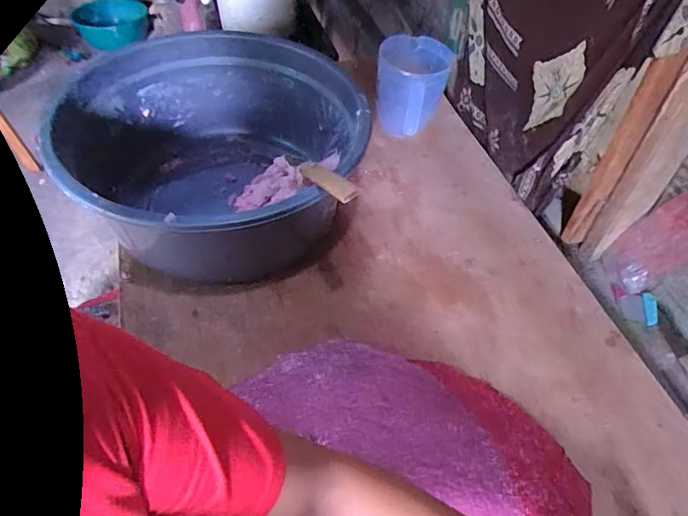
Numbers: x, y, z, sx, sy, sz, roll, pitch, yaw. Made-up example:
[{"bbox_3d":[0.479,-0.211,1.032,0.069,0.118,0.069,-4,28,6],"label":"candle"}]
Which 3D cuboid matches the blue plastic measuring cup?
[{"bbox_3d":[0.119,-0.302,0.876,0.126,0.108,0.168,11,49,7],"label":"blue plastic measuring cup"}]

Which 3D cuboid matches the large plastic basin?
[{"bbox_3d":[-0.176,-0.140,0.706,0.395,0.194,0.374,1,49,-2],"label":"large plastic basin"}]

